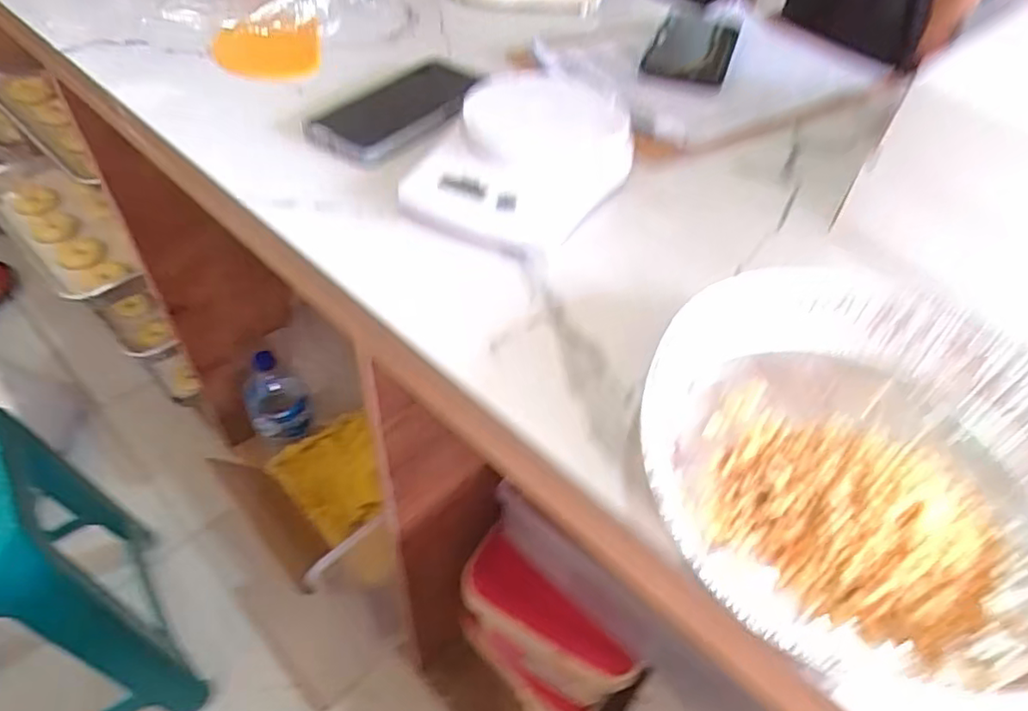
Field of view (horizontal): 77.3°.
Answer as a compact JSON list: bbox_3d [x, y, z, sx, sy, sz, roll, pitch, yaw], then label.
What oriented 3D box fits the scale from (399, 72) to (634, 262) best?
[{"bbox_3d":[0.007,-0.158,0.491,0.138,0.041,0.180,26,52,19],"label":"scale"}]

